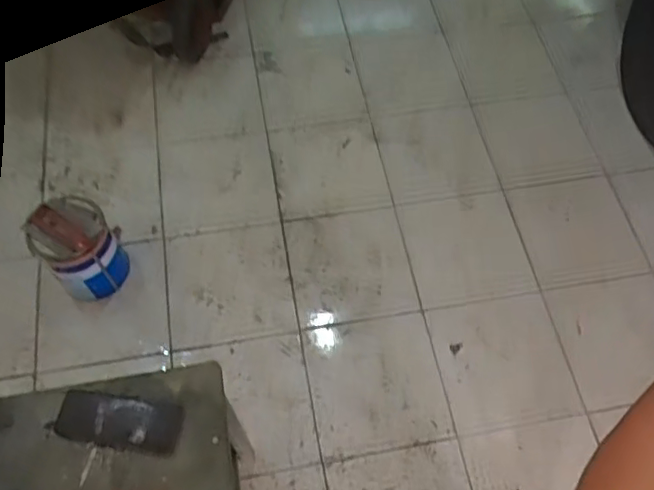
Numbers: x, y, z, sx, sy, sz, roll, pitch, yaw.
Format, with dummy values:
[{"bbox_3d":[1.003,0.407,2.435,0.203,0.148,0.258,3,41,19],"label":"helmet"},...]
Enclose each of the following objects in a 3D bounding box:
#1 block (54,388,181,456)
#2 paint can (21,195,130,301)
[{"bbox_3d":[-0.243,0.205,0.689,0.140,0.021,0.059,9,62,2],"label":"block"},{"bbox_3d":[-0.555,0.006,1.321,0.152,0.220,0.155,1,62,-2],"label":"paint can"}]

